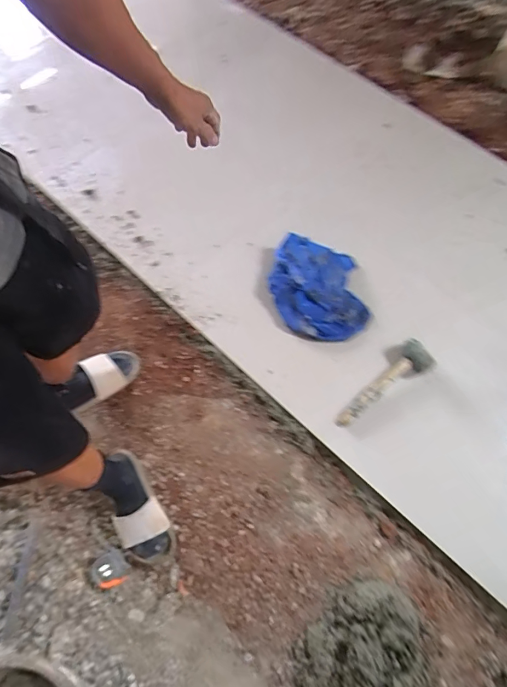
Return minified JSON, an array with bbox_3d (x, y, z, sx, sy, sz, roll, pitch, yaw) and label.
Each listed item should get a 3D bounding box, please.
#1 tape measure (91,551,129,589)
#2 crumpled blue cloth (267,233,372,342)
[{"bbox_3d":[-0.331,0.514,0.939,0.076,0.038,0.070,-26,70,-12],"label":"tape measure"},{"bbox_3d":[0.186,-0.173,1.217,0.273,0.064,0.339,-10,67,-6],"label":"crumpled blue cloth"}]

